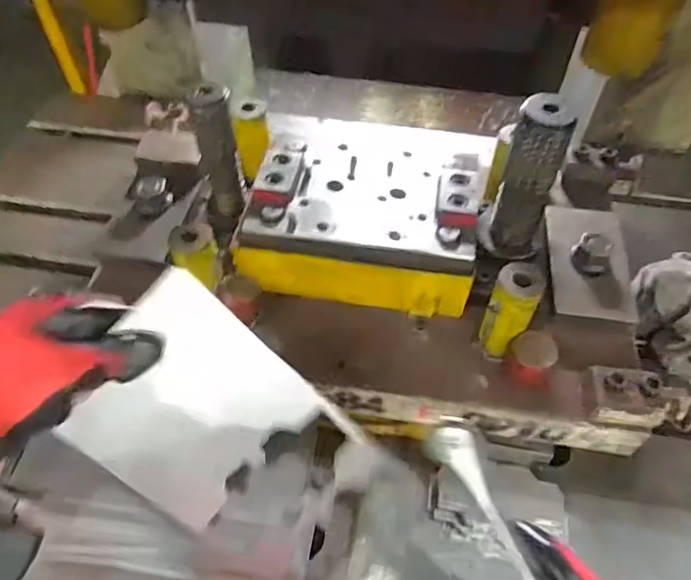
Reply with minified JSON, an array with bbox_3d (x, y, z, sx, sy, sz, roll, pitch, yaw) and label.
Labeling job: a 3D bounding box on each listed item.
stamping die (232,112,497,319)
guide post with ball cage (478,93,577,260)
[{"bbox_3d":[0.021,-0.082,0.580,0.232,0.078,0.214,10,53,7],"label":"stamping die"},{"bbox_3d":[0.168,-0.097,0.515,0.057,0.158,0.043,19,54,13],"label":"guide post with ball cage"}]

